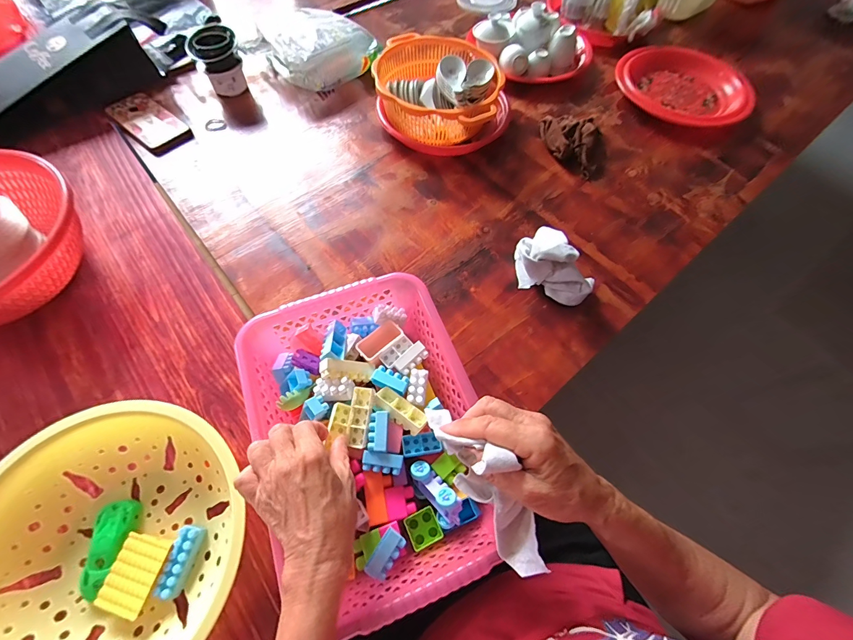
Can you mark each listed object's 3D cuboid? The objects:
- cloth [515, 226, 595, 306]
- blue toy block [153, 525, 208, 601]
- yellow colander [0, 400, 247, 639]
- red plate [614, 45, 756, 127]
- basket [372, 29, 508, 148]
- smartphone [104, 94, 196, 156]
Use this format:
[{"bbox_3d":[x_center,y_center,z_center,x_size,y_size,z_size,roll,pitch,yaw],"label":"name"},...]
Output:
[{"bbox_3d":[0.171,-0.078,0.495,0.078,0.063,0.119,-24,66,-13],"label":"cloth"},{"bbox_3d":[-0.239,0.235,0.355,0.023,0.017,0.058,13,64,5],"label":"blue toy block"},{"bbox_3d":[-0.295,0.212,0.342,0.239,0.065,0.242,0,64,-1],"label":"yellow colander"},{"bbox_3d":[0.496,-0.452,0.696,0.244,0.046,0.213,9,64,3],"label":"red plate"},{"bbox_3d":[0.020,-0.403,0.643,0.209,0.084,0.215,0,64,-1],"label":"basket"},{"bbox_3d":[-0.492,-0.350,0.642,0.163,0.016,0.079,37,68,16],"label":"smartphone"}]

